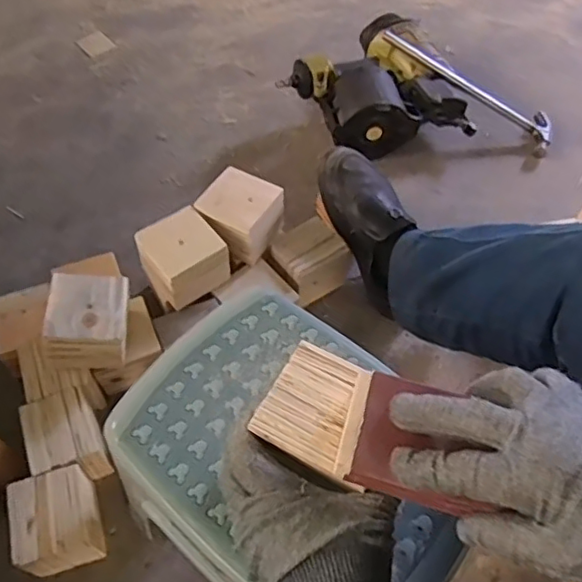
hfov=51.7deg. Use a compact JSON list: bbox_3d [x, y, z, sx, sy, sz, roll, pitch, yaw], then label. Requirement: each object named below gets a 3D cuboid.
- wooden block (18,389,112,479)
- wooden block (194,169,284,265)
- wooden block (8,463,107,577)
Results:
[{"bbox_3d":[-0.285,0.192,0.771,0.082,0.069,0.103,-21,61,-13],"label":"wooden block"},{"bbox_3d":[-0.073,-0.114,0.887,0.107,0.066,0.103,31,63,17],"label":"wooden block"},{"bbox_3d":[-0.277,0.279,0.728,0.096,0.089,0.101,-17,60,-11],"label":"wooden block"}]

